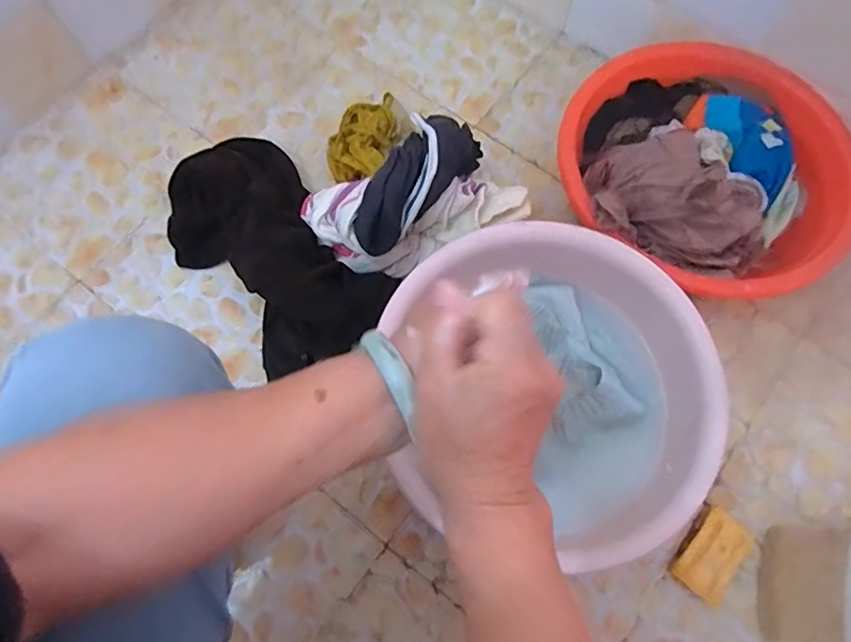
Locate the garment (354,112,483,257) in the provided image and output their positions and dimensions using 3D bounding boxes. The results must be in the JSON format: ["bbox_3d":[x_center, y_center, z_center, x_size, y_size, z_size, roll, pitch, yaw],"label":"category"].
[{"bbox_3d":[-0.011,-0.182,0.715,0.091,0.059,0.222,28,72,9],"label":"garment"}]

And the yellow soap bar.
[{"bbox_3d":[0.367,0.295,0.685,0.071,0.026,0.106,35,74,12],"label":"yellow soap bar"}]

